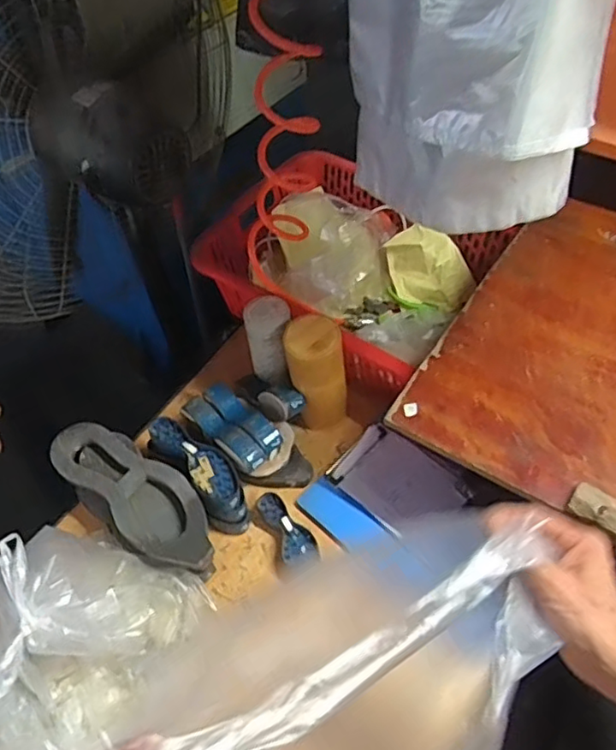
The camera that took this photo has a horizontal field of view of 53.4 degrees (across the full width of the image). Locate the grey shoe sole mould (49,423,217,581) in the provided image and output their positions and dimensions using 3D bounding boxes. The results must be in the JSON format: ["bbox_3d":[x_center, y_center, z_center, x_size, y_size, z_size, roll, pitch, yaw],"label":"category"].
[{"bbox_3d":[-0.235,0.173,0.853,0.282,0.079,0.110,34,63,26],"label":"grey shoe sole mould"}]

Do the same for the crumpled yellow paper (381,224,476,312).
[{"bbox_3d":[0.206,-0.178,1.039,0.153,0.110,0.084,8,55,11],"label":"crumpled yellow paper"}]

